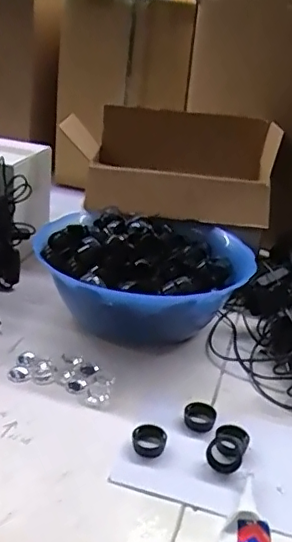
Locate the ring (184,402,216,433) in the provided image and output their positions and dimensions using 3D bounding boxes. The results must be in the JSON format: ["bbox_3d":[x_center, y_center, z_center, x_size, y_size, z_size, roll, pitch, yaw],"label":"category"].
[{"bbox_3d":[0.049,0.132,0.501,0.028,0.009,0.031,8,26,5],"label":"ring"}]

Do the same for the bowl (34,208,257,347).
[{"bbox_3d":[0.002,0.001,0.634,0.215,0.098,0.205,5,26,-2],"label":"bowl"}]

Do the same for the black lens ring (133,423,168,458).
[{"bbox_3d":[0.003,0.143,0.469,0.029,0.013,0.028,5,26,-2],"label":"black lens ring"}]

